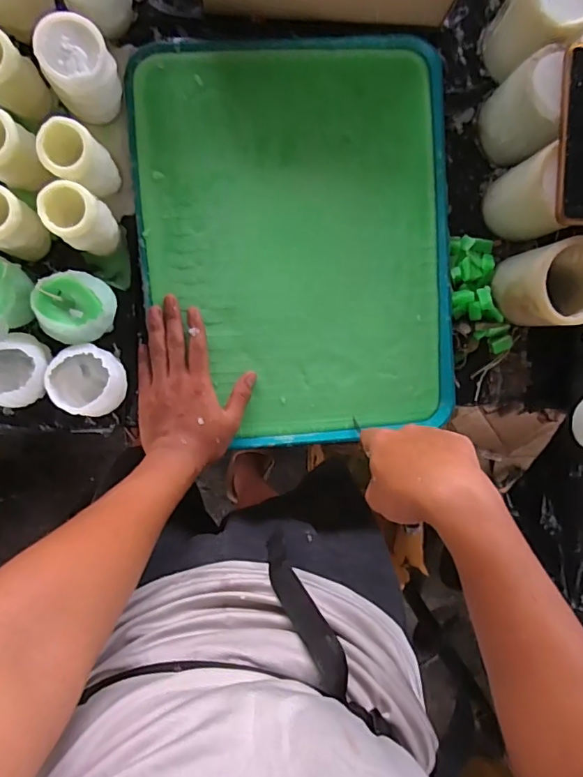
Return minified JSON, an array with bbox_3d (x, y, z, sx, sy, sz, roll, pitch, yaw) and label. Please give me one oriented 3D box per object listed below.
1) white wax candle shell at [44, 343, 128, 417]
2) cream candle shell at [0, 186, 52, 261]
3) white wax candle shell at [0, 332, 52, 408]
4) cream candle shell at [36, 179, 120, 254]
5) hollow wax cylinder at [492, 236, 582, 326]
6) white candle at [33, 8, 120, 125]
[{"bbox_3d":[-0.216,-0.011,0.537,0.071,0.064,0.071,0,96,-5],"label":"white wax candle shell"},{"bbox_3d":[-0.281,-0.166,0.496,0.058,0.085,0.054,38,92,-7],"label":"cream candle shell"},{"bbox_3d":[-0.291,-0.019,0.531,0.075,0.069,0.071,0,96,-5],"label":"white wax candle shell"},{"bbox_3d":[-0.209,-0.169,0.496,0.055,0.078,0.050,0,96,-5],"label":"cream candle shell"},{"bbox_3d":[0.276,-0.110,0.524,0.080,0.090,0.080,-12,97,-3],"label":"hollow wax cylinder"},{"bbox_3d":[-0.201,-0.304,0.479,0.060,0.087,0.059,0,96,-5],"label":"white candle"}]

